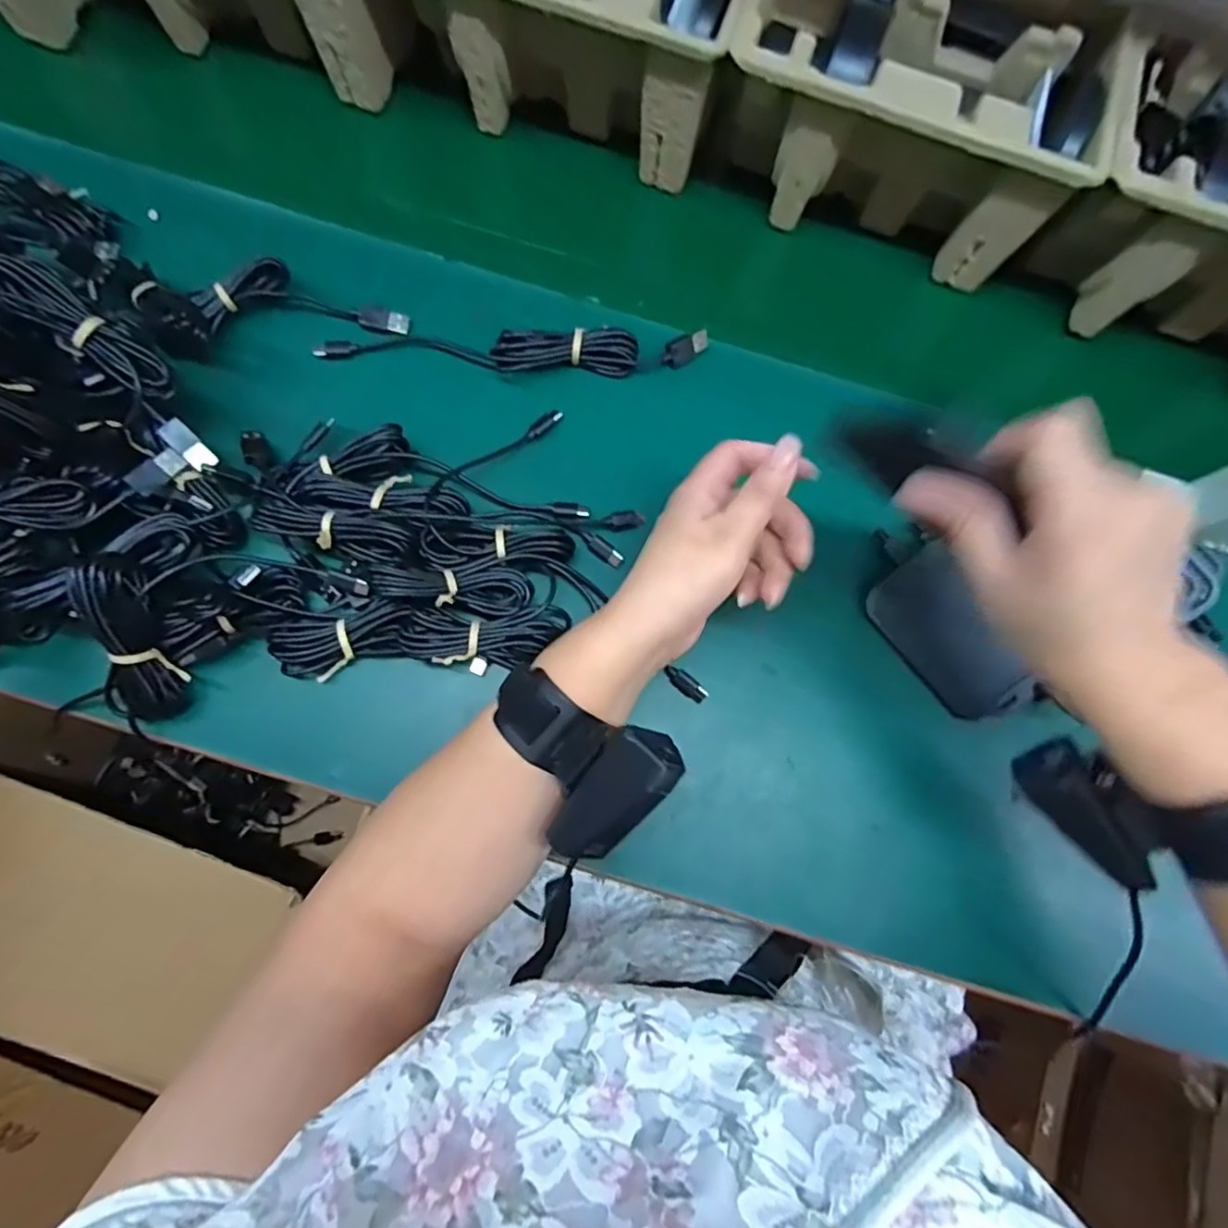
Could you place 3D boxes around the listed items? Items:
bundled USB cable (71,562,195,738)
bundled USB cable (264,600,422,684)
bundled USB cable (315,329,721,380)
[{"bbox_3d":[-0.258,0.017,0.331,0.038,0.022,0.091,-5,111,-1],"label":"bundled USB cable"},{"bbox_3d":[-0.154,0.014,0.353,0.078,0.016,0.040,-13,77,-2],"label":"bundled USB cable"},{"bbox_3d":[-0.062,-0.171,0.404,0.246,0.025,0.027,-3,77,0],"label":"bundled USB cable"}]

